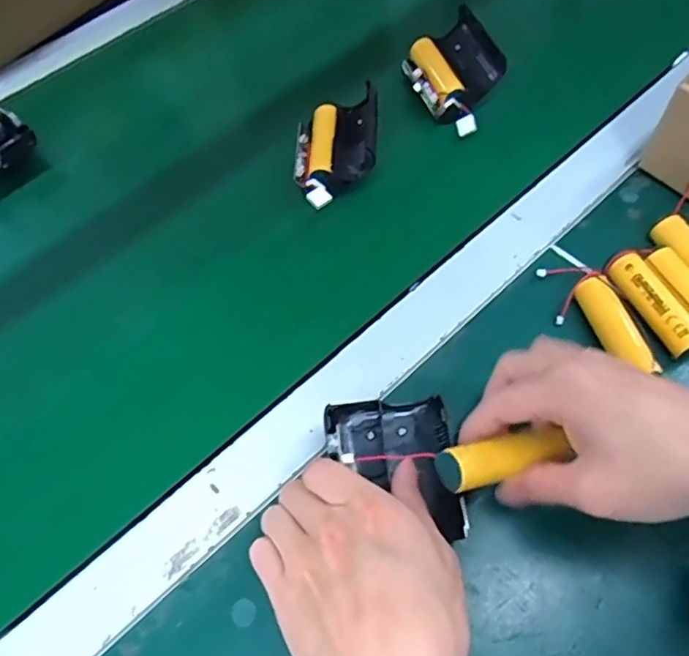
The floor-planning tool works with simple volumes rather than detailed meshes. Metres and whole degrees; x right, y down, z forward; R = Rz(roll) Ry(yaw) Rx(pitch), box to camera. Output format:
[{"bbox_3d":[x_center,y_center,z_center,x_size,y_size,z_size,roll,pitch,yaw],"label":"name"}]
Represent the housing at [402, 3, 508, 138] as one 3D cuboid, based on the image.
[{"bbox_3d":[0.091,-0.205,0.467,0.060,0.035,0.115,-19,62,-8],"label":"housing"}]

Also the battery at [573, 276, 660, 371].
[{"bbox_3d":[0.169,-0.001,0.361,0.021,0.019,0.069,-16,62,-6],"label":"battery"}]

